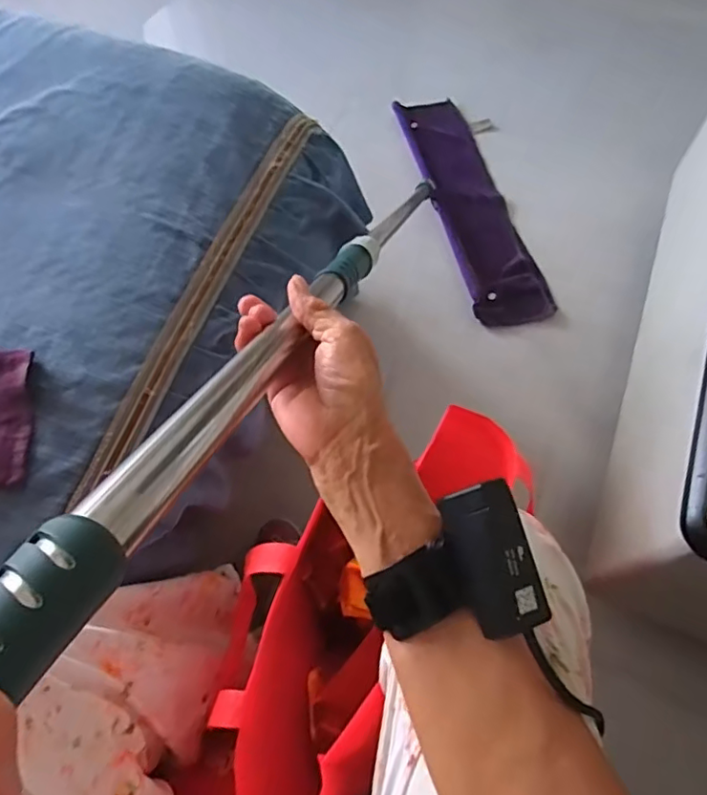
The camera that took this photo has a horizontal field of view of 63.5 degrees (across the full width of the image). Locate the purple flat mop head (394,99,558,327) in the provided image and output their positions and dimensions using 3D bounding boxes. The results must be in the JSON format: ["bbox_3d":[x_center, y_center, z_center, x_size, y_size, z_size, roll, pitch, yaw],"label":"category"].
[{"bbox_3d":[0.217,-0.383,1.085,0.142,0.044,0.570,-14,63,-3],"label":"purple flat mop head"}]

